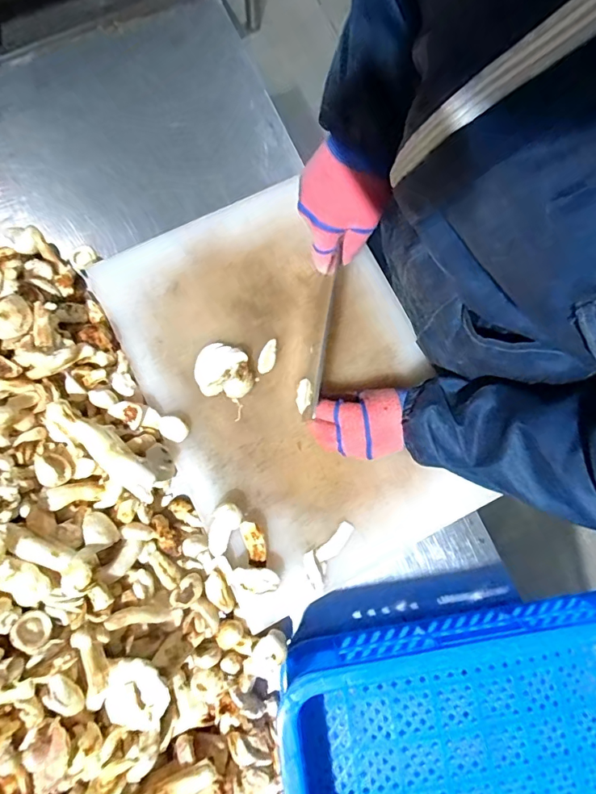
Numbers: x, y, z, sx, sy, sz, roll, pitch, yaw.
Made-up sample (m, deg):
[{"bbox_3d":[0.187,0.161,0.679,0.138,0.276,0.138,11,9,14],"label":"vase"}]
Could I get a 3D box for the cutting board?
[{"bbox_3d":[-0.013,-0.024,0.514,0.305,0.026,0.454,-27,81,-6],"label":"cutting board"}]

